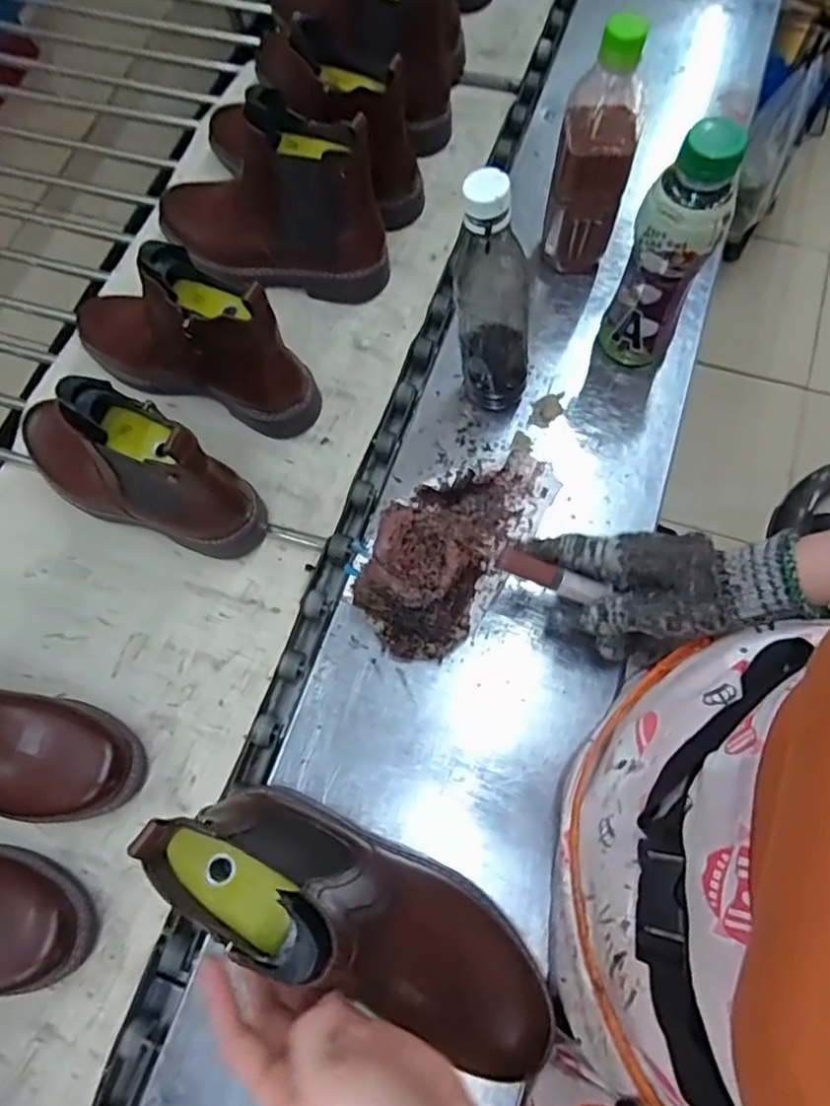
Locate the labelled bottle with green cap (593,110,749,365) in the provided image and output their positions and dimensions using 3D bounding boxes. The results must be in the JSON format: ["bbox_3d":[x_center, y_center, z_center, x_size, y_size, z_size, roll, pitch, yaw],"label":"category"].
[{"bbox_3d":[0.196,-0.228,0.511,0.058,0.203,0.054,22,73,10],"label":"labelled bottle with green cap"}]

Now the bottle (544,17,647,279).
[{"bbox_3d":[0.154,-0.344,0.548,0.058,0.201,0.072,13,71,7],"label":"bottle"}]

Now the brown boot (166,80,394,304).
[{"bbox_3d":[-0.148,-0.334,0.612,0.243,0.162,0.089,9,71,6],"label":"brown boot"}]

